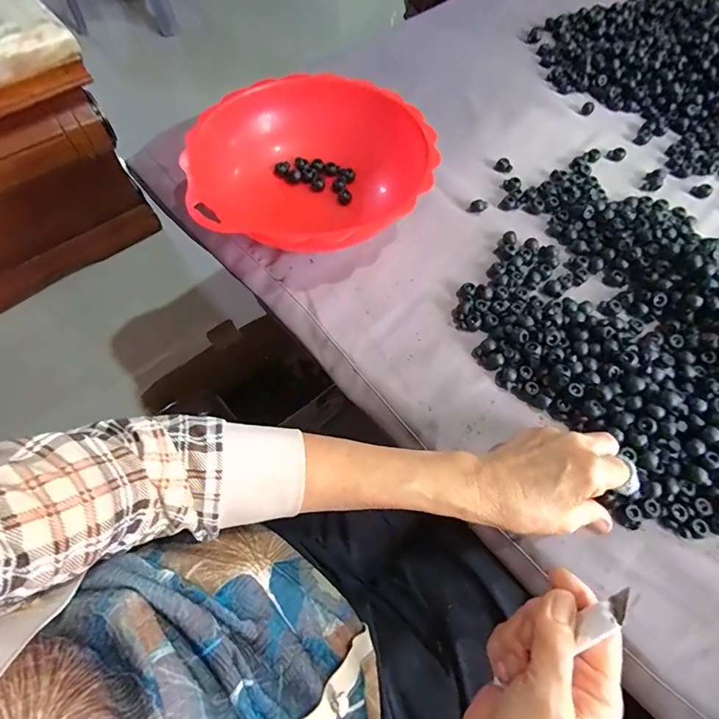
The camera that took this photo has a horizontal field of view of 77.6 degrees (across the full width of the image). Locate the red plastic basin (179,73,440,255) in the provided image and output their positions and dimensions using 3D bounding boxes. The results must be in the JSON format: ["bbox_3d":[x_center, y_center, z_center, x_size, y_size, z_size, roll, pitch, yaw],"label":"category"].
[{"bbox_3d":[-0.052,-0.205,0.484,0.231,0.084,0.231,0,60,-1],"label":"red plastic basin"}]

